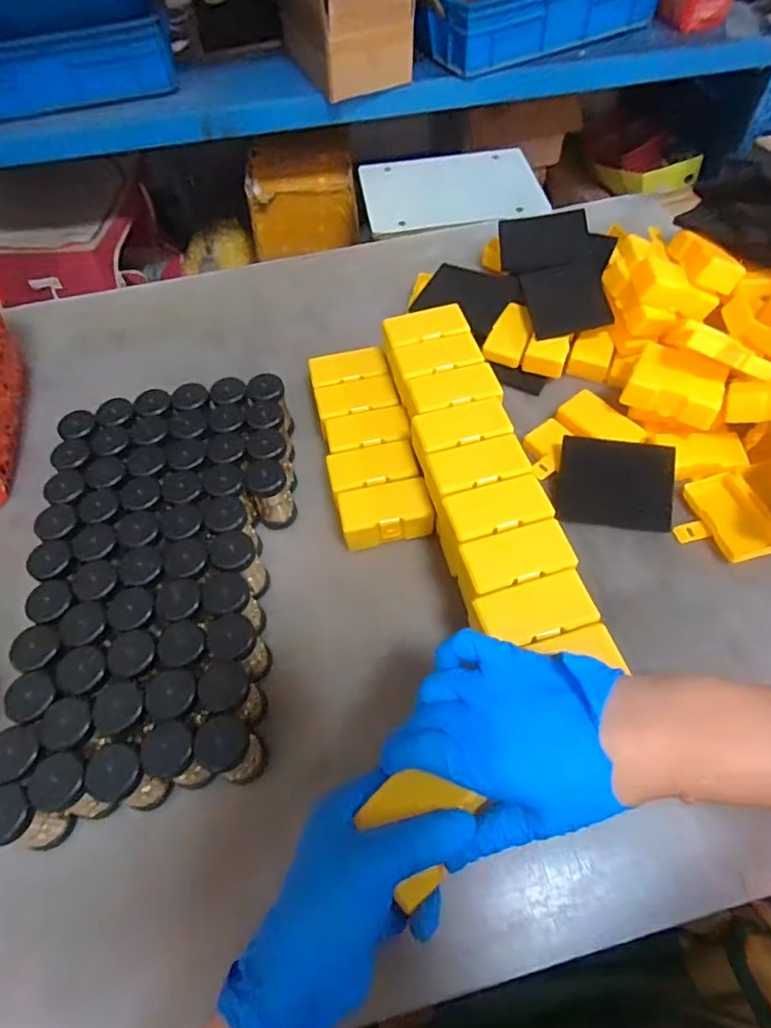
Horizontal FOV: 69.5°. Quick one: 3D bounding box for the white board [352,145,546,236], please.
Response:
[{"bbox_3d":[0.126,-0.637,1.087,0.336,0.013,0.216,-5,65,4],"label":"white board"}]

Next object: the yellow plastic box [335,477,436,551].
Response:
[{"bbox_3d":[0.000,0.002,0.505,0.080,0.040,0.048,-12,59,-5],"label":"yellow plastic box"}]

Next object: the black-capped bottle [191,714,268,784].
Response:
[{"bbox_3d":[-0.108,0.169,0.396,0.037,0.069,0.035,38,67,22],"label":"black-capped bottle"}]

